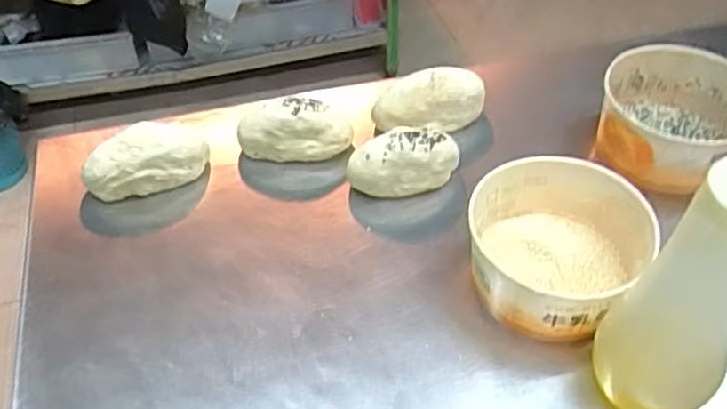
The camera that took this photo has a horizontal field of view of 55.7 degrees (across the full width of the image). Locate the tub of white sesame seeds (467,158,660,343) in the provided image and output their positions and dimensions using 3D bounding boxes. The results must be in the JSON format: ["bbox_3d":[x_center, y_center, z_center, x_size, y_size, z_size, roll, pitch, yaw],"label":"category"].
[{"bbox_3d":[0.146,0.031,0.522,0.129,0.069,0.143,27,53,23],"label":"tub of white sesame seeds"}]

